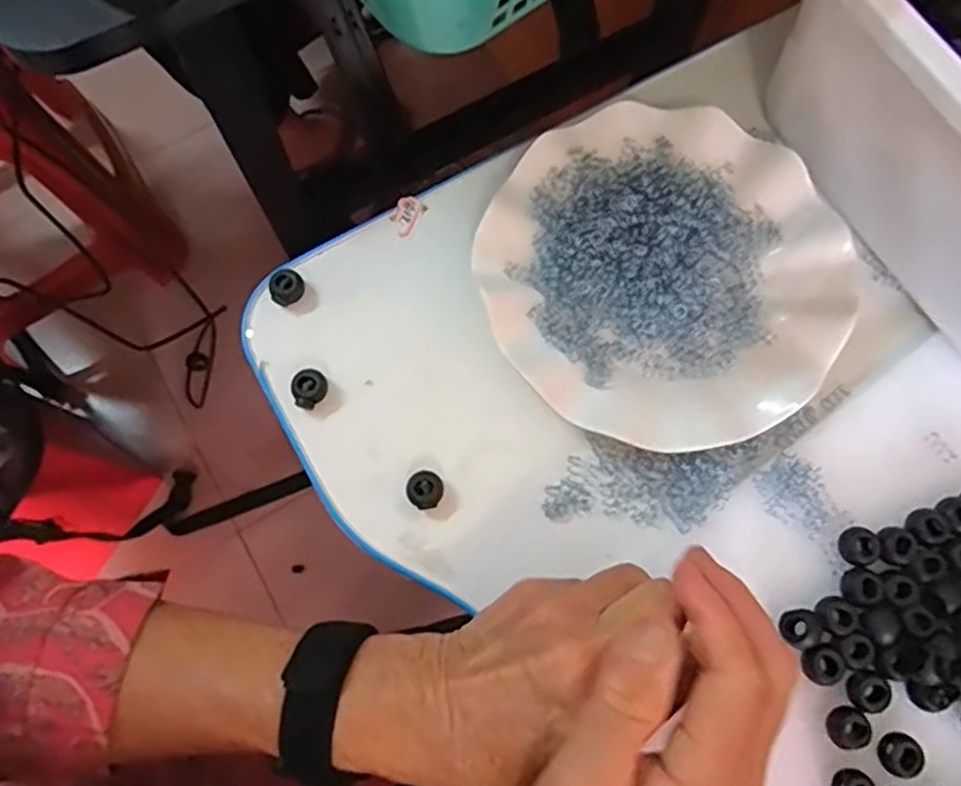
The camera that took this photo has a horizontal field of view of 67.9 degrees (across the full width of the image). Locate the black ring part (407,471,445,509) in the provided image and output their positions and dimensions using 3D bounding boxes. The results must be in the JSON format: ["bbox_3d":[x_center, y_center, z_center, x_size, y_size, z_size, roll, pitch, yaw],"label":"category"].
[{"bbox_3d":[-0.027,0.047,0.348,0.017,0.012,0.018,0,76,-1],"label":"black ring part"}]

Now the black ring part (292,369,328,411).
[{"bbox_3d":[-0.086,-0.002,0.358,0.016,0.009,0.019,40,79,9],"label":"black ring part"}]

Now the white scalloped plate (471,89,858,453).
[{"bbox_3d":[0.094,-0.062,0.370,0.177,0.025,0.176,0,76,-1],"label":"white scalloped plate"}]

